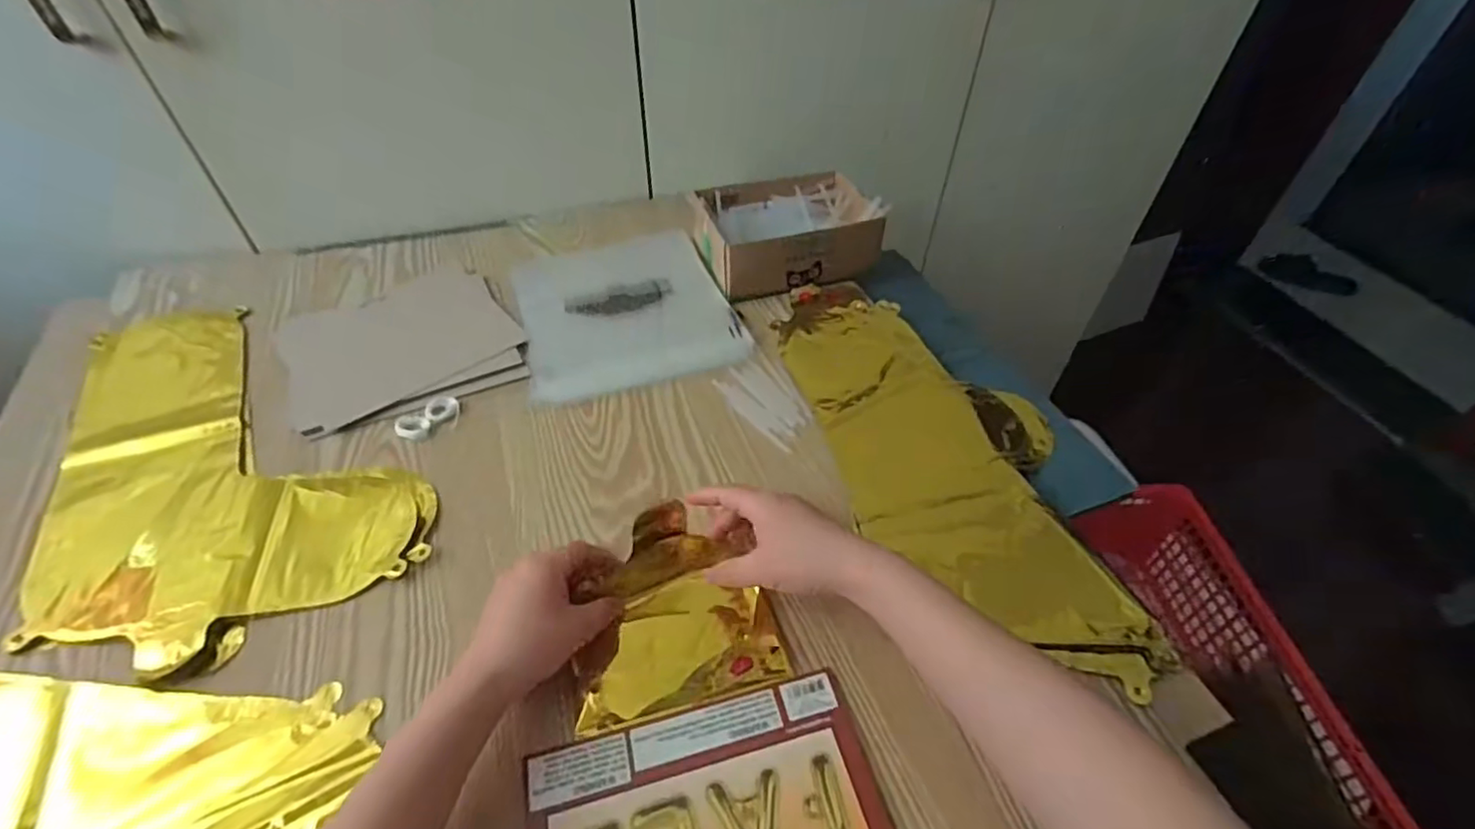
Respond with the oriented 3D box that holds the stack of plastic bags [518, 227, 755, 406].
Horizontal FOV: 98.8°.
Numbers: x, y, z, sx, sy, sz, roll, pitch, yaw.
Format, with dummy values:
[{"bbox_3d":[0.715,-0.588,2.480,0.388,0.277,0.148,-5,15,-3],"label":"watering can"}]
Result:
[{"bbox_3d":[-0.118,-0.112,0.661,0.203,0.013,0.231,-14,49,-13],"label":"stack of plastic bags"}]

